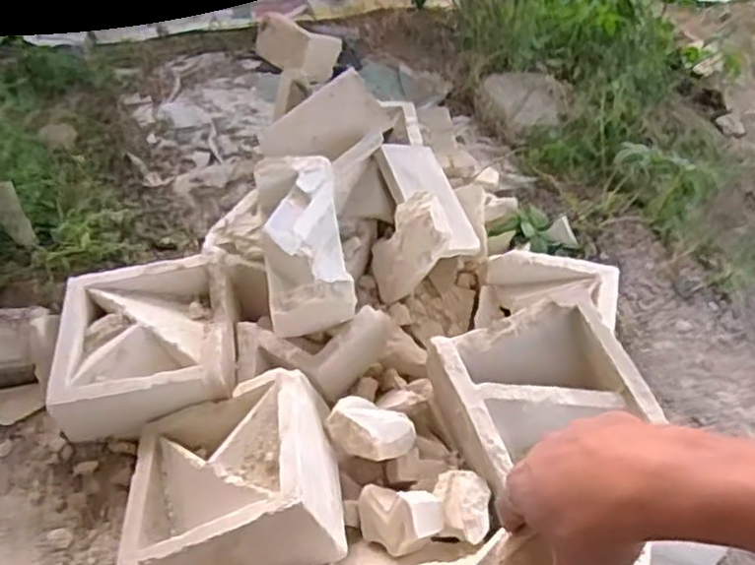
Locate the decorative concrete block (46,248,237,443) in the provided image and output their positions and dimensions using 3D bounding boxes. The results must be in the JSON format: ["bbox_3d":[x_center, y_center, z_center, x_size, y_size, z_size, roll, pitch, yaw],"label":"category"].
[{"bbox_3d":[-0.279,0.072,0.890,0.219,0.088,0.209,-4,44,-7],"label":"decorative concrete block"}]

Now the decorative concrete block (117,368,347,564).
[{"bbox_3d":[-0.149,0.217,0.761,0.200,0.114,0.199,-29,34,10],"label":"decorative concrete block"}]

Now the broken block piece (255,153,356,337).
[{"bbox_3d":[-0.092,-0.043,0.897,0.100,0.095,0.213,-7,71,-9],"label":"broken block piece"}]

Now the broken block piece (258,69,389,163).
[{"bbox_3d":[-0.083,-0.234,1.088,0.182,0.028,0.106,-31,87,1],"label":"broken block piece"}]

